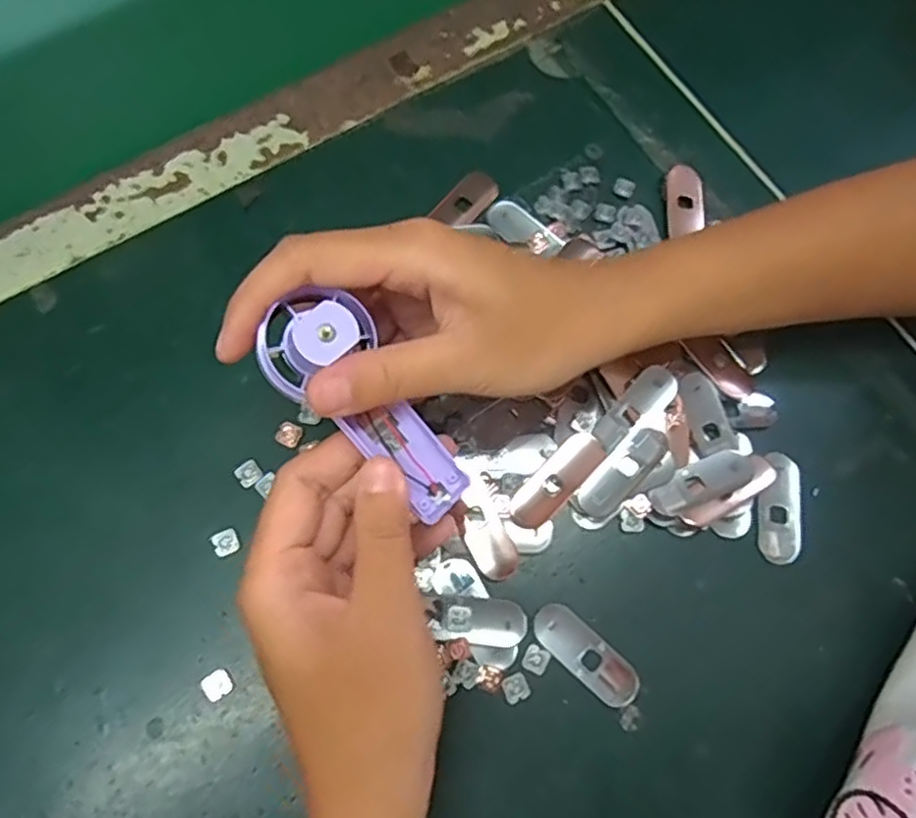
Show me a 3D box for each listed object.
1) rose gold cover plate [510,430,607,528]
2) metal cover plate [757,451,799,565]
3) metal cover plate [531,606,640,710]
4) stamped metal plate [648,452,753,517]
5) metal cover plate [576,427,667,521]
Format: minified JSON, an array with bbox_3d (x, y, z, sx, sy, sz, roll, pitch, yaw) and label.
[{"bbox_3d":[0.044,0.031,0.306,0.050,0.004,0.018,-42,78,-14],"label":"rose gold cover plate"},{"bbox_3d":[0.145,0.044,0.311,0.019,0.004,0.050,6,72,0],"label":"metal cover plate"},{"bbox_3d":[0.054,0.102,0.287,0.050,0.004,0.019,41,75,10],"label":"metal cover plate"},{"bbox_3d":[0.109,0.034,0.309,0.050,0.006,0.018,-21,74,-9],"label":"stamped metal plate"},{"bbox_3d":[0.074,0.027,0.307,0.018,0.004,0.049,44,76,11],"label":"metal cover plate"}]

